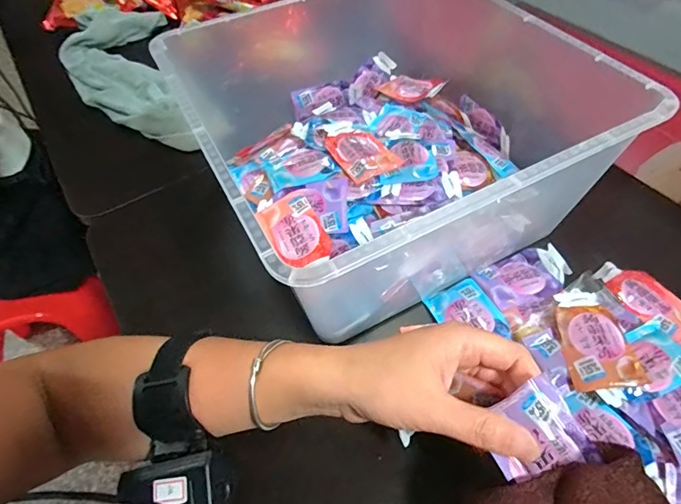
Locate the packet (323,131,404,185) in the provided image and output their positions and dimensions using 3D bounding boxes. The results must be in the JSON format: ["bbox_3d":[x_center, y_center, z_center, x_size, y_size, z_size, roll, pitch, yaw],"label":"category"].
[{"bbox_3d":[0.019,-0.089,0.391,0.049,0.013,0.065,-23,56,-13],"label":"packet"}]

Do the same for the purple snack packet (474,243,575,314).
[{"bbox_3d":[0.158,0.021,0.372,0.076,0.011,0.047,-21,55,-11],"label":"purple snack packet"}]

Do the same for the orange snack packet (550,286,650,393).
[{"bbox_3d":[0.187,0.064,0.326,0.047,0.016,0.079,-6,54,-1],"label":"orange snack packet"}]

